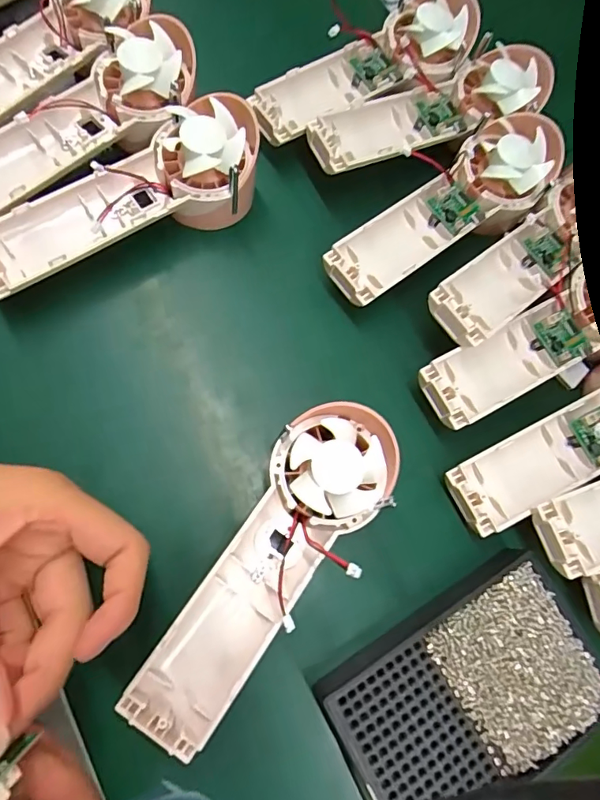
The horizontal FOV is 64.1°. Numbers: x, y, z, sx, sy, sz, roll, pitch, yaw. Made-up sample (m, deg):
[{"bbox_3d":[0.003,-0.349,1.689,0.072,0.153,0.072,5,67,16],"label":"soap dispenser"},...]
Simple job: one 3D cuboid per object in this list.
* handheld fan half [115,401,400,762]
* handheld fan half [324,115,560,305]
[{"bbox_3d":[-0.013,0.085,0.242,0.060,0.039,0.177,34,73,1],"label":"handheld fan half"},{"bbox_3d":[0.097,-0.119,0.311,0.173,0.025,0.060,-41,84,-16],"label":"handheld fan half"}]

